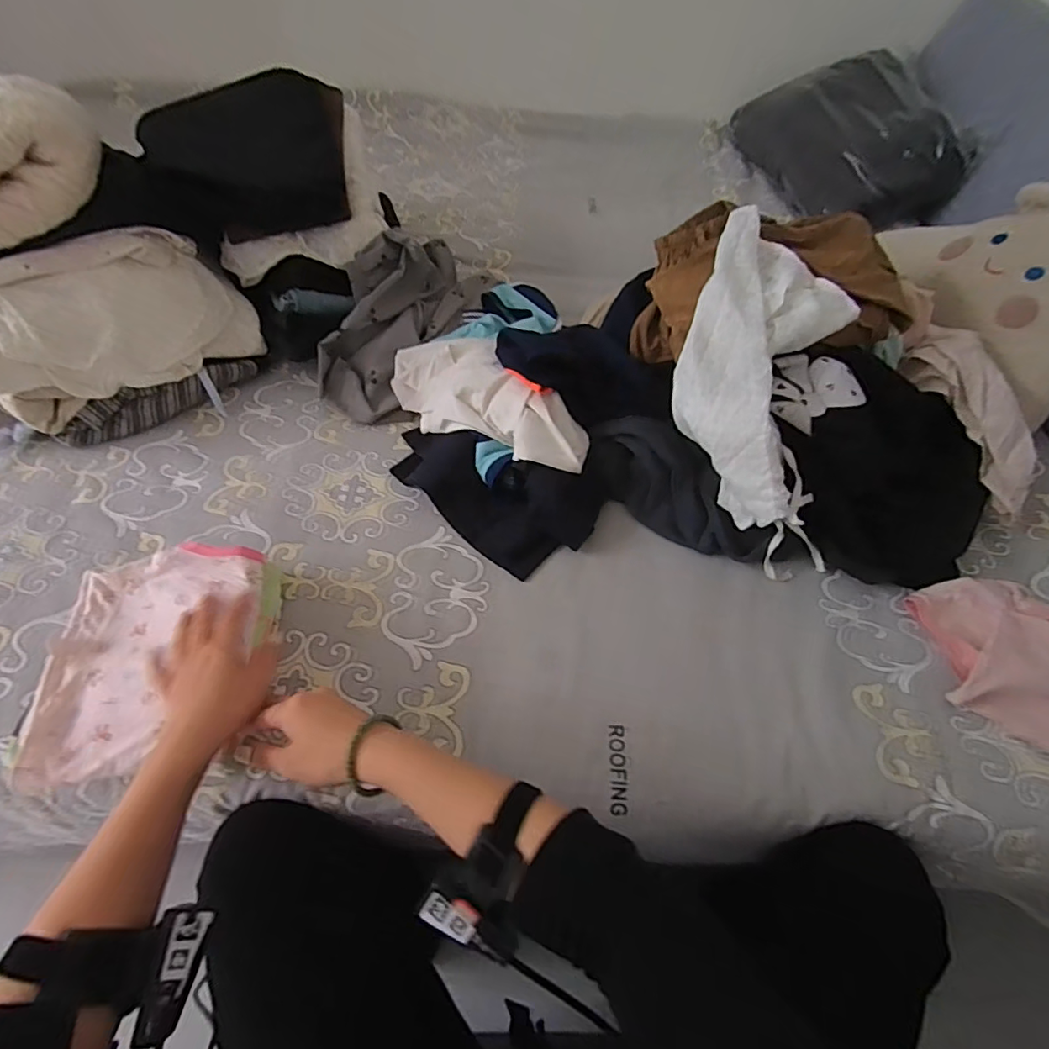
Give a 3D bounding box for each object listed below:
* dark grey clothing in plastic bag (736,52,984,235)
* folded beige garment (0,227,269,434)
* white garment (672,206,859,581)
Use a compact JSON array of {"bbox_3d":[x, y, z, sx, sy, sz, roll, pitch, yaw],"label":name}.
[{"bbox_3d":[0.663,-0.801,1.101,0.293,0.150,0.452,-2,57,-5],"label":"dark grey clothing in plastic bag"},{"bbox_3d":[-0.551,-0.260,0.731,0.340,0.176,0.143,-38,66,-25],"label":"folded beige garment"},{"bbox_3d":[0.284,-0.173,0.642,0.198,0.127,0.442,4,84,-1],"label":"white garment"}]

